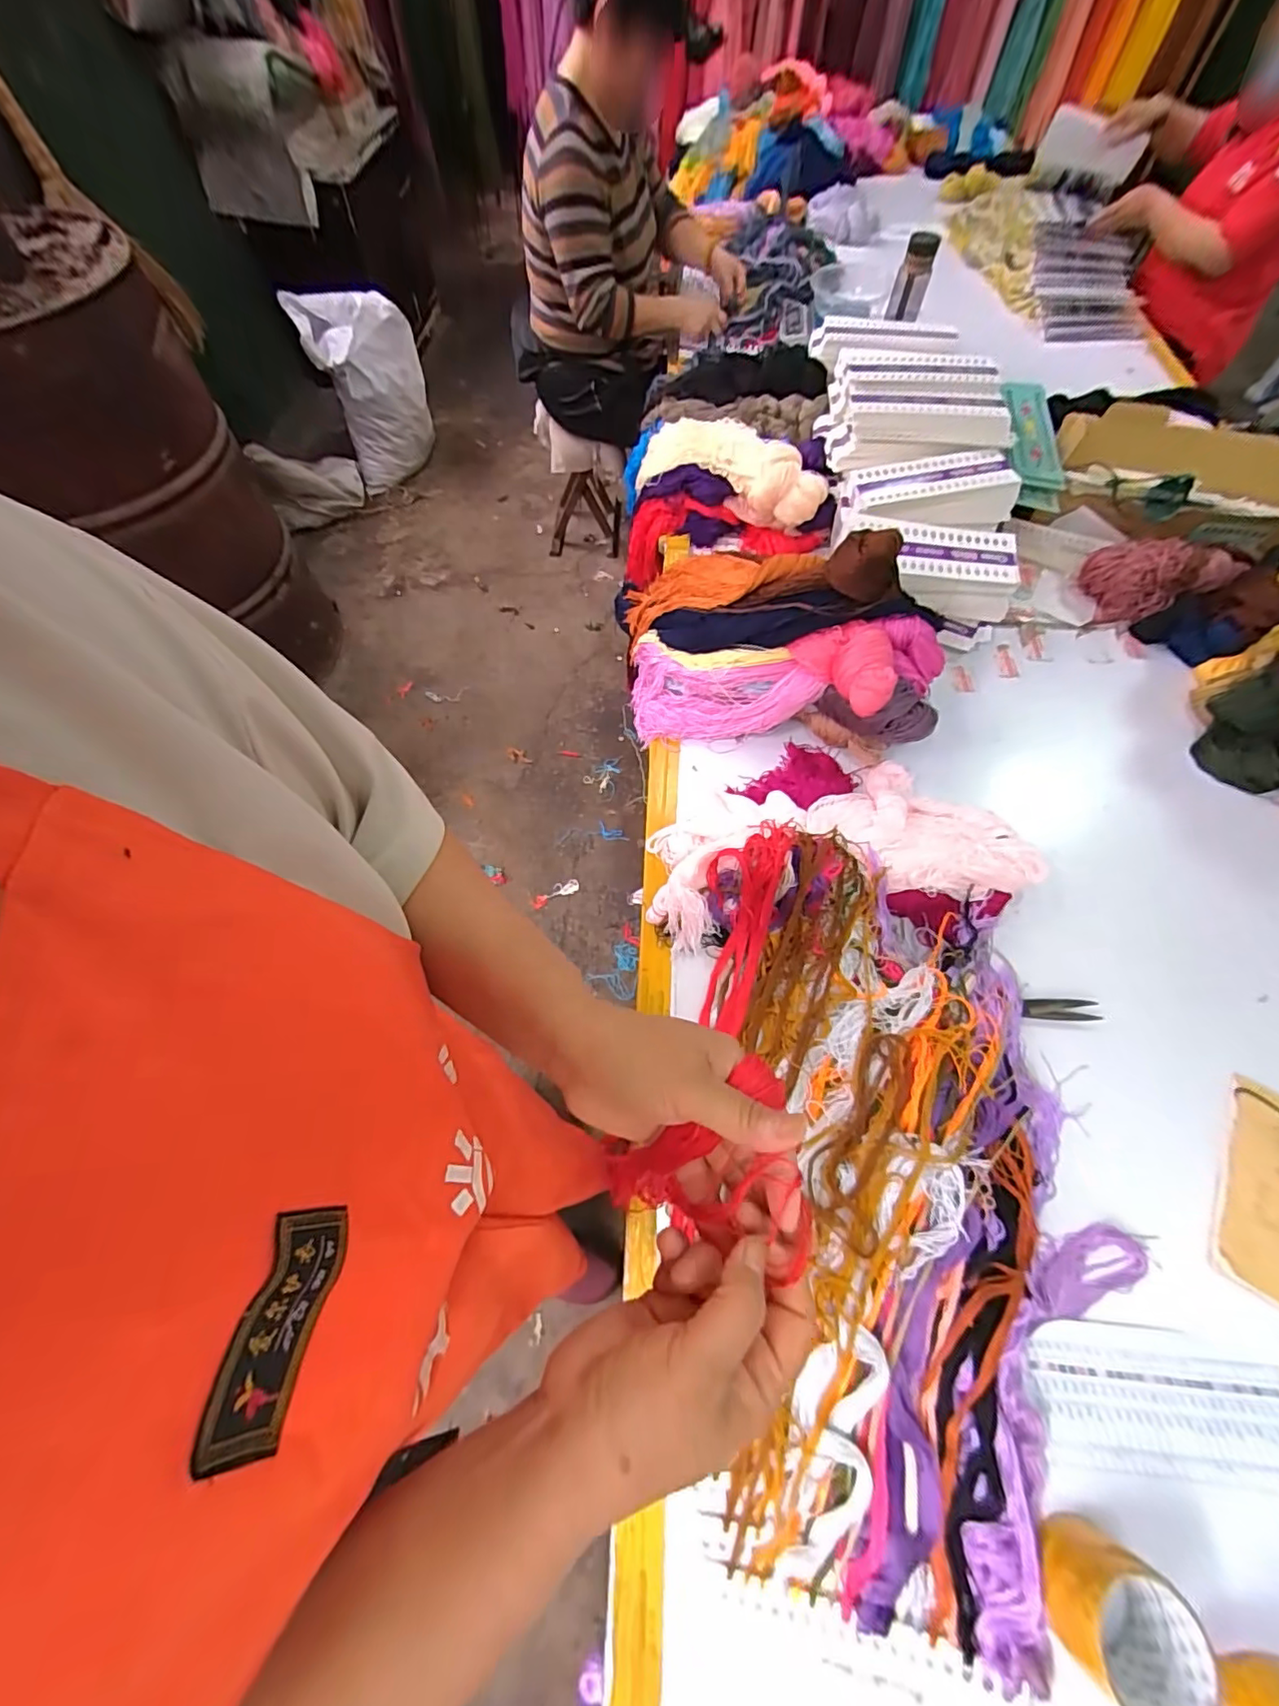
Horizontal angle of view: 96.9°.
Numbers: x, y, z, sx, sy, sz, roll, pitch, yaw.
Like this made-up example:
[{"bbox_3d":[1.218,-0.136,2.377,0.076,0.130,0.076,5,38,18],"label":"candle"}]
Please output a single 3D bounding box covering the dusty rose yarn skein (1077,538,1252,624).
[{"bbox_3d":[0.873,-0.457,0.953,0.234,0.087,0.107,0,63,-1],"label":"dusty rose yarn skein"}]

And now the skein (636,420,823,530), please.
[{"bbox_3d":[0.165,-0.694,1.038,0.367,0.112,0.159,39,69,17],"label":"skein"}]

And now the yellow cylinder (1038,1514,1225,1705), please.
[{"bbox_3d":[0.361,0.580,0.433,0.096,0.070,0.081,34,68,15],"label":"yellow cylinder"}]

